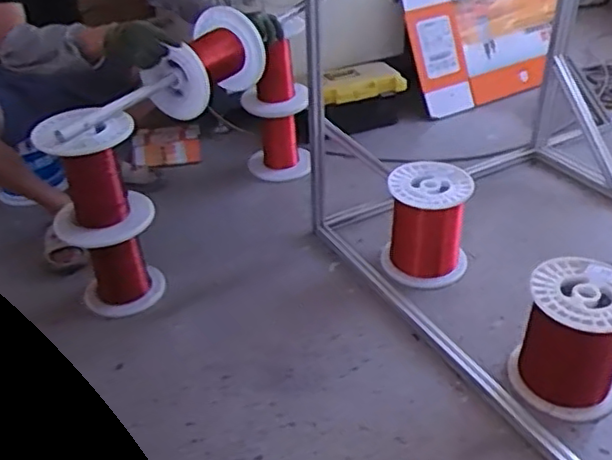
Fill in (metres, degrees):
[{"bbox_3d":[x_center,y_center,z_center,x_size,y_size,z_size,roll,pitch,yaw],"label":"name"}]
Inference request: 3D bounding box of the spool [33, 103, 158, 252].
[{"bbox_3d":[-0.472,-0.113,1.408,0.216,0.261,0.228,-1,35,1],"label":"spool"}]

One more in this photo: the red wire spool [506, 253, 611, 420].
[{"bbox_3d":[0.520,0.204,1.222,0.198,0.231,0.195,-3,36,2],"label":"red wire spool"}]

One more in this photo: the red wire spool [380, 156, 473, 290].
[{"bbox_3d":[0.295,-0.017,1.550,0.200,0.238,0.186,-3,36,2],"label":"red wire spool"}]

